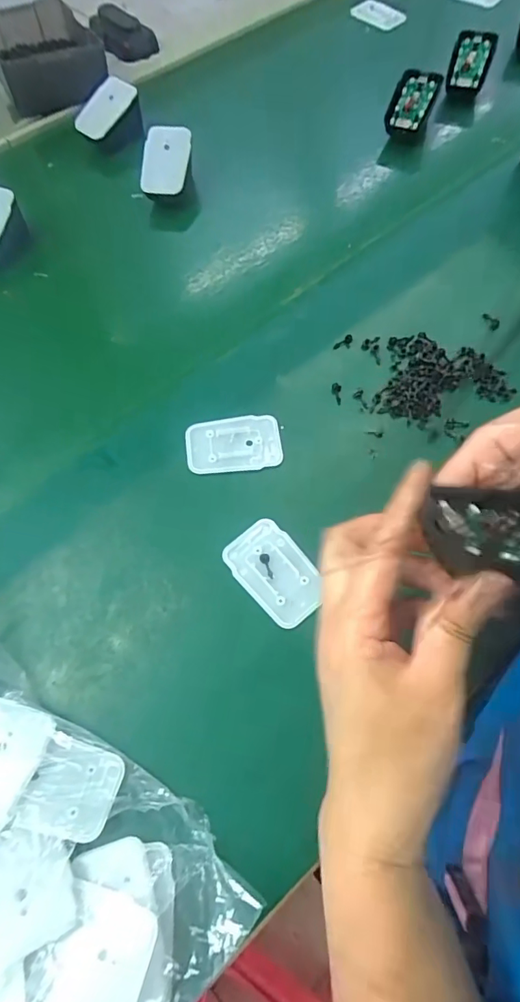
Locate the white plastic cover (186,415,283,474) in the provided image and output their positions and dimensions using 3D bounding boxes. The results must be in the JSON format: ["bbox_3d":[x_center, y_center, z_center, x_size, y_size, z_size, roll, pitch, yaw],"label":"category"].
[{"bbox_3d":[-0.020,-0.042,0.351,0.070,0.005,0.044,-8,66,0],"label":"white plastic cover"}]

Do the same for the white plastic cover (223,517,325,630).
[{"bbox_3d":[0.010,0.047,0.313,0.044,0.006,0.069,-37,70,-12],"label":"white plastic cover"}]

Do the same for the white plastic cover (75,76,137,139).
[{"bbox_3d":[-0.164,-0.416,0.495,0.070,0.008,0.038,-35,88,14],"label":"white plastic cover"}]

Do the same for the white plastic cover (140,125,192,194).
[{"bbox_3d":[-0.092,-0.334,0.456,0.042,0.008,0.069,7,84,0],"label":"white plastic cover"}]

